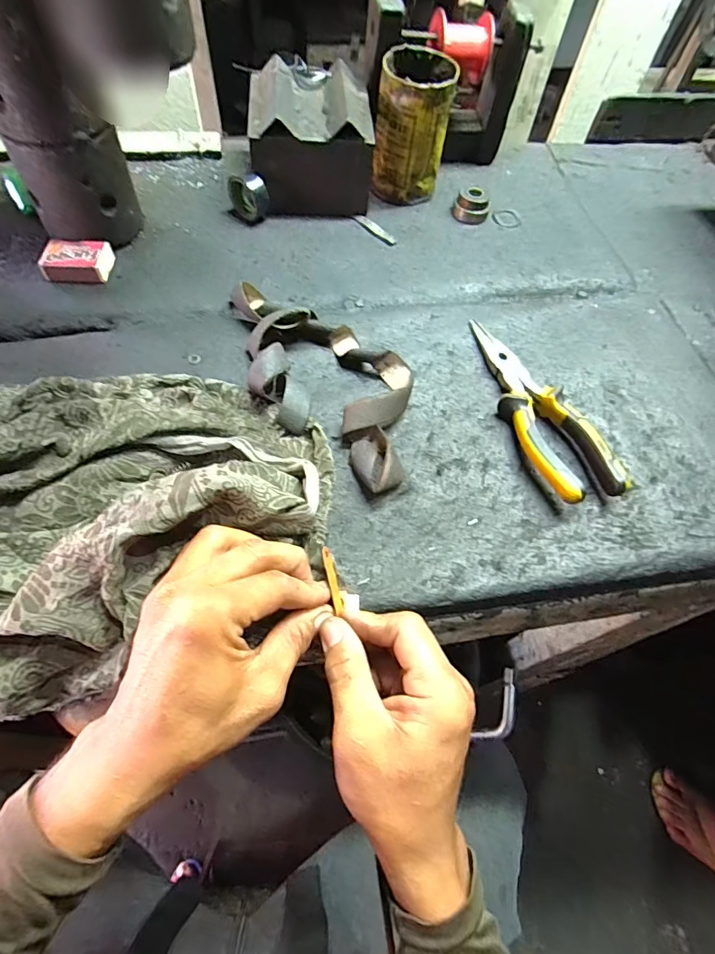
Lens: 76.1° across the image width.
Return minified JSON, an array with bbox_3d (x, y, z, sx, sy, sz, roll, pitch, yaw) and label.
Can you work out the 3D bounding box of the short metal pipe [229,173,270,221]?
[{"bbox_3d":[-0.113,-0.290,0.472,0.041,0.042,0.016,32,63,14],"label":"short metal pipe"}]

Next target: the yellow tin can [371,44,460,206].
[{"bbox_3d":[0.057,-0.361,0.479,0.071,0.116,0.069,9,60,1],"label":"yellow tin can"}]

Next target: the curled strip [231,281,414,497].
[{"bbox_3d":[-0.032,-0.089,0.371,0.218,0.028,0.108,38,64,17],"label":"curled strip"}]

